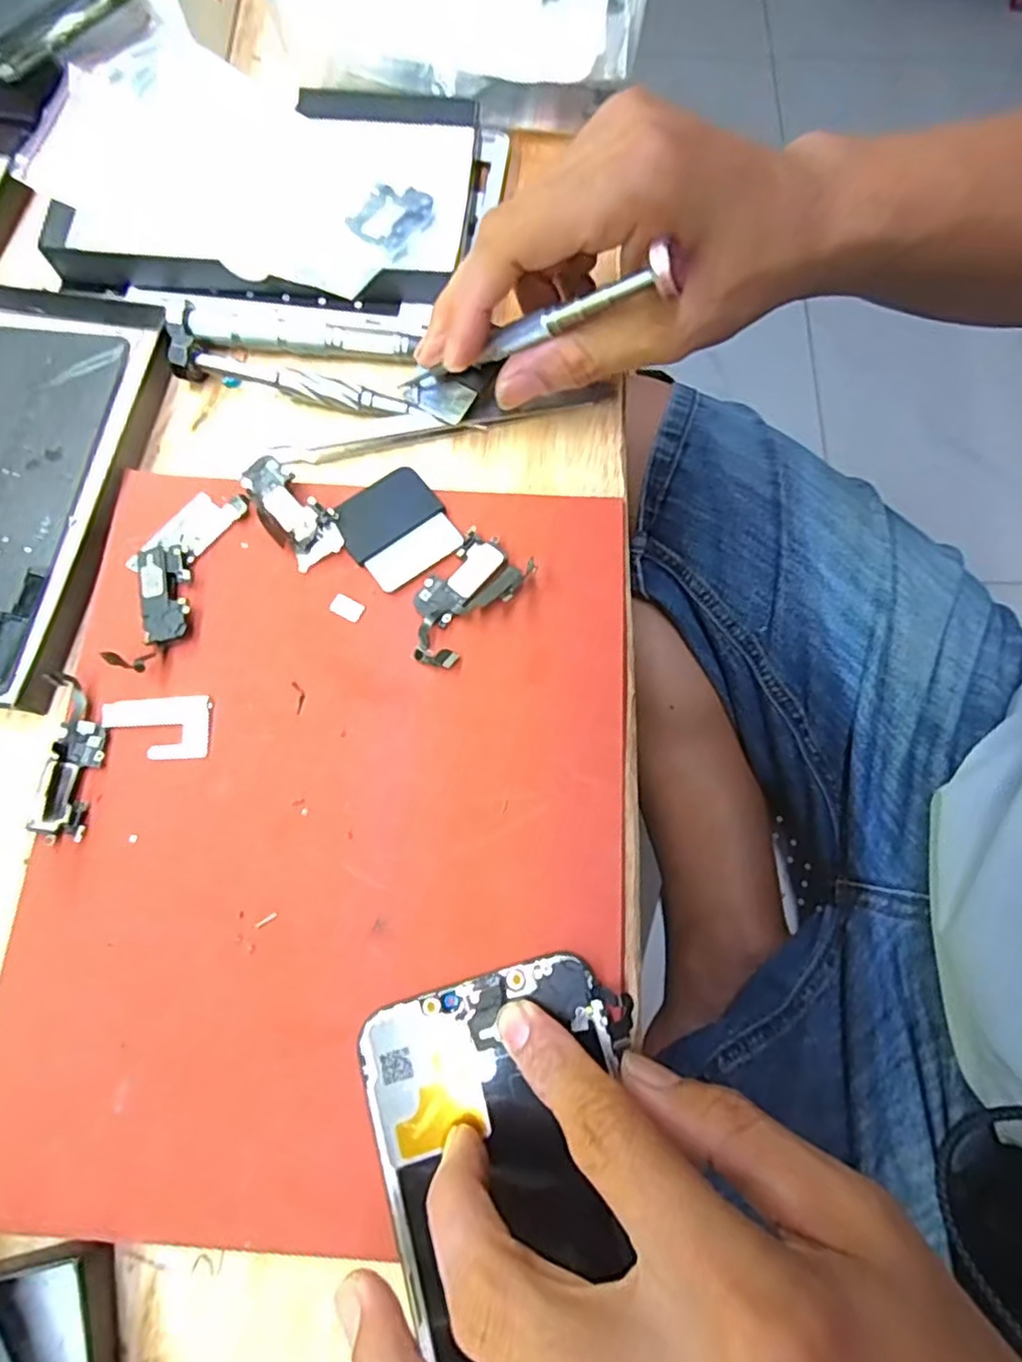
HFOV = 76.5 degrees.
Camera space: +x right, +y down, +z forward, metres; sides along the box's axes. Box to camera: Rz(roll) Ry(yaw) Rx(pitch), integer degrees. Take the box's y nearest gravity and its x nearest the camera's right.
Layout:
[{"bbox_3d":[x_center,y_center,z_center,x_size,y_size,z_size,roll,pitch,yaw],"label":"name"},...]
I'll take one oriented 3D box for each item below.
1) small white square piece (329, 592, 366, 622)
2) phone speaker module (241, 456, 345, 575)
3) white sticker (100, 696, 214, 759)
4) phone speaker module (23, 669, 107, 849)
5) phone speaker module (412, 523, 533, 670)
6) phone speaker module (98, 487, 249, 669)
[{"bbox_3d":[-0.060,-0.027,0.239,0.012,0.004,0.008,26,76,6],"label":"small white square piece"},{"bbox_3d":[-0.083,-0.064,0.245,0.022,0.007,0.045,-40,78,-10],"label":"phone speaker module"},{"bbox_3d":[-0.123,0.016,0.223,0.035,0.004,0.021,-2,74,-1],"label":"white sticker"},{"bbox_3d":[-0.149,0.025,0.219,0.019,0.004,0.055,-2,74,0],"label":"phone speaker module"},{"bbox_3d":[-0.018,-0.031,0.237,0.028,0.005,0.053,36,77,10],"label":"phone speaker module"},{"bbox_3d":[-0.126,-0.039,0.237,0.031,0.007,0.073,16,75,5],"label":"phone speaker module"}]

